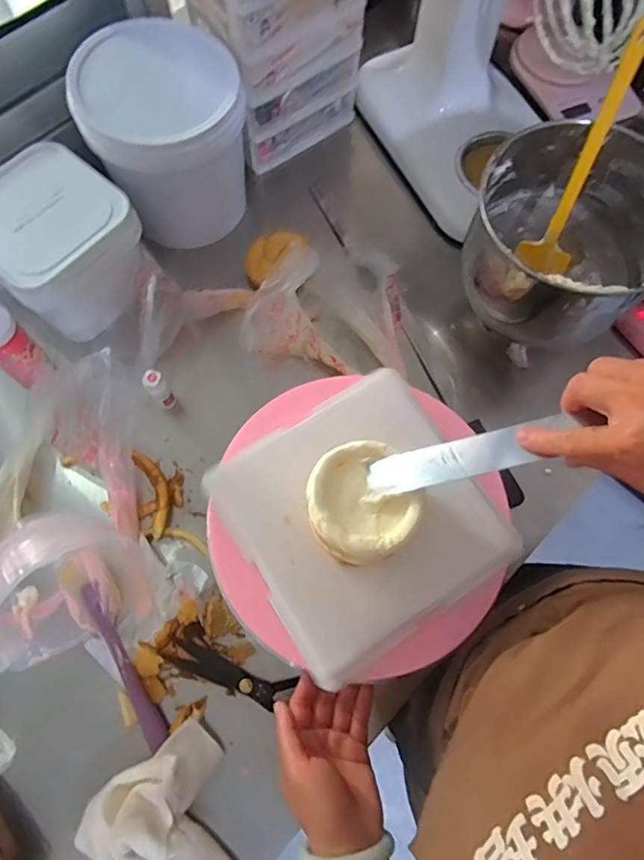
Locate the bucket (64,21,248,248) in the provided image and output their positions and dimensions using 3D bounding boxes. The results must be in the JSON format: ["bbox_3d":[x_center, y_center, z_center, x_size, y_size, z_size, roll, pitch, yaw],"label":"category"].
[{"bbox_3d":[-0.197,-0.379,0.694,0.188,0.174,0.196,0,71,-1],"label":"bucket"}]

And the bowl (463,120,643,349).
[{"bbox_3d":[0.275,-0.213,0.633,0.214,0.184,0.213,0,71,-1],"label":"bowl"}]

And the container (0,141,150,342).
[{"bbox_3d":[-0.327,-0.228,0.670,0.169,0.132,0.171,42,75,12],"label":"container"}]

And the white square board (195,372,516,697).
[{"bbox_3d":[0.039,0.079,0.496,0.225,0.028,0.224,-30,74,-11],"label":"white square board"}]

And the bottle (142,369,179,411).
[{"bbox_3d":[-0.200,-0.048,0.654,0.024,0.078,0.029,-34,75,-12],"label":"bottle"}]

